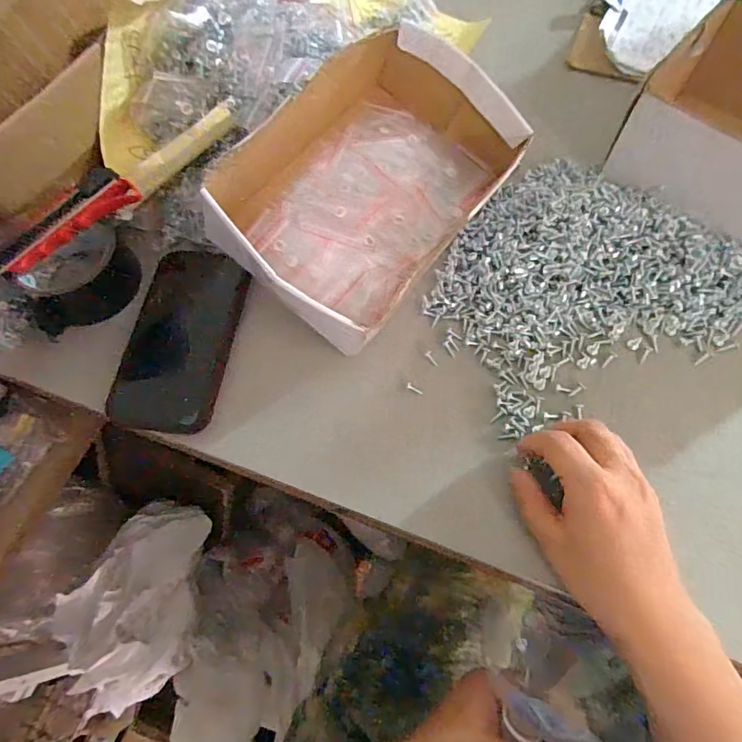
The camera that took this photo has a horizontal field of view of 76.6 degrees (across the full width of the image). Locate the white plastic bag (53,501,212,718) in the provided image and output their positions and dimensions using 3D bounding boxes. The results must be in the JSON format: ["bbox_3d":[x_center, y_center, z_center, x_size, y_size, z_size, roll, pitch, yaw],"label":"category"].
[{"bbox_3d":[-0.308,0.303,0.611,0.157,0.082,0.246,2,67,3],"label":"white plastic bag"}]

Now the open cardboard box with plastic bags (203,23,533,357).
[{"bbox_3d":[-0.008,-0.161,0.394,0.187,0.090,0.255,36,73,16],"label":"open cardboard box with plastic bags"}]

